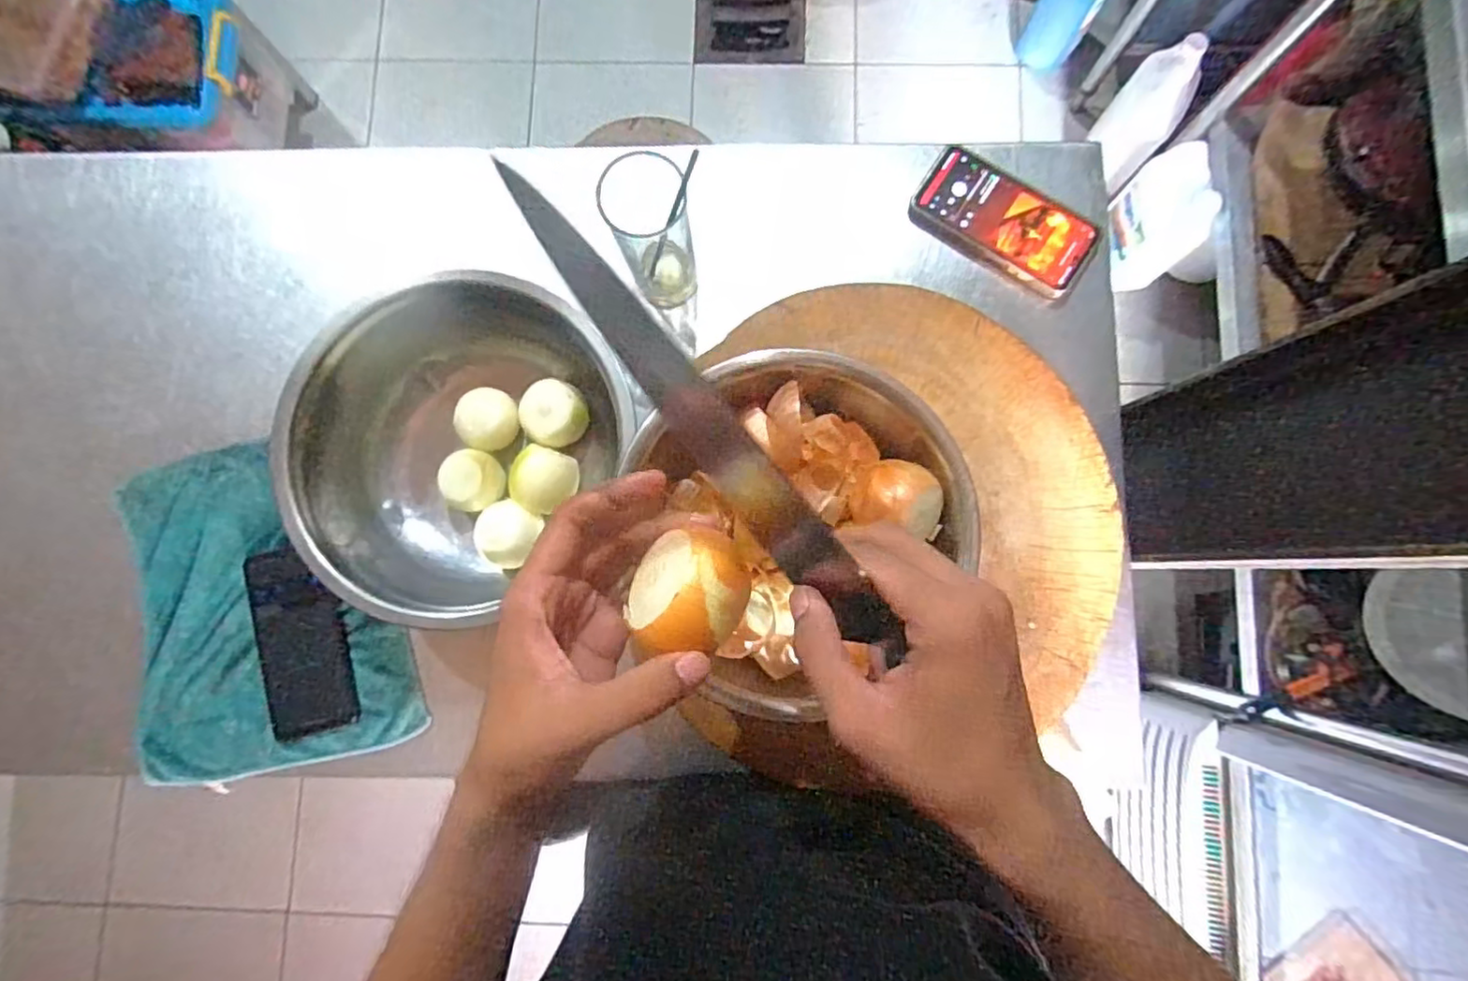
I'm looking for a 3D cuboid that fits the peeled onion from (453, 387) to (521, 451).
[{"bbox_3d":[-0.222,-0.063,0.595,0.052,0.048,0.054,0,83,1],"label":"peeled onion"}]

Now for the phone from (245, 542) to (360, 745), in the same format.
[{"bbox_3d":[-0.391,0.135,0.587,0.077,0.011,0.167,-13,83,0],"label":"phone"}]

